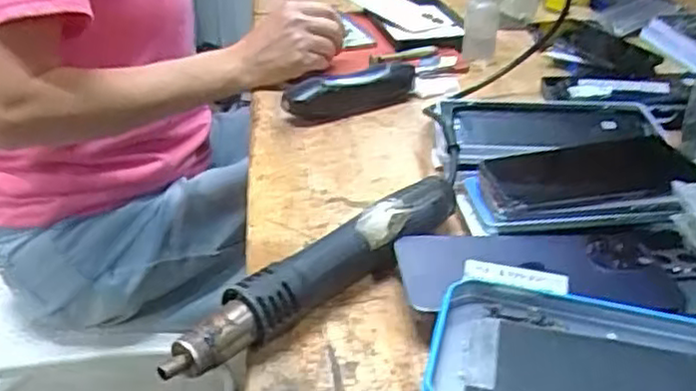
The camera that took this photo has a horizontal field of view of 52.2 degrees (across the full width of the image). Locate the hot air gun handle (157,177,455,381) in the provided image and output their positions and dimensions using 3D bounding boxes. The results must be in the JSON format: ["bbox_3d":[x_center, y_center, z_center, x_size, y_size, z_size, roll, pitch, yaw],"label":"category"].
[{"bbox_3d":[-0.011,0.045,0.421,0.223,0.041,0.033,-25,38,-37],"label":"hot air gun handle"}]

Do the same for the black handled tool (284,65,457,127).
[{"bbox_3d":[0.029,-0.105,0.694,0.181,0.036,0.040,-18,34,-28],"label":"black handled tool"}]

